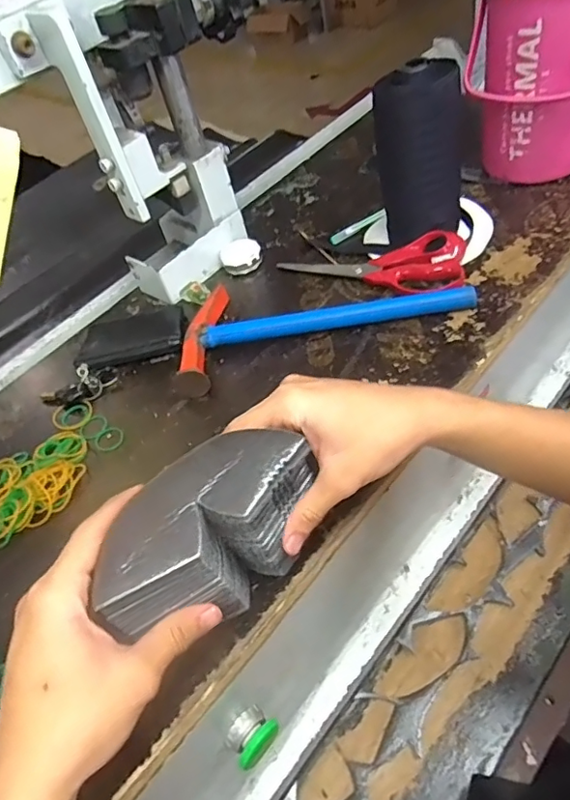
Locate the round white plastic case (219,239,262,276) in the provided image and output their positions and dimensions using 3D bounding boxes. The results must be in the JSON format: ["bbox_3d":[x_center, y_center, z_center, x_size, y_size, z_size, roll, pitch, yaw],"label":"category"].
[{"bbox_3d":[-0.051,-0.168,0.627,0.047,0.019,0.039,-5,54,-1],"label":"round white plastic case"}]

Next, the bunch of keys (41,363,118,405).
[{"bbox_3d":[-0.210,-0.014,0.550,0.078,0.020,0.034,-13,54,-7],"label":"bunch of keys"}]

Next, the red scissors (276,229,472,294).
[{"bbox_3d":[0.087,-0.142,0.570,0.203,0.020,0.078,5,51,31],"label":"red scissors"}]

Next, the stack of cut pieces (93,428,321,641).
[{"bbox_3d":[-0.044,0.086,0.337,0.141,0.104,0.060,-31,59,-19],"label":"stack of cut pieces"}]

